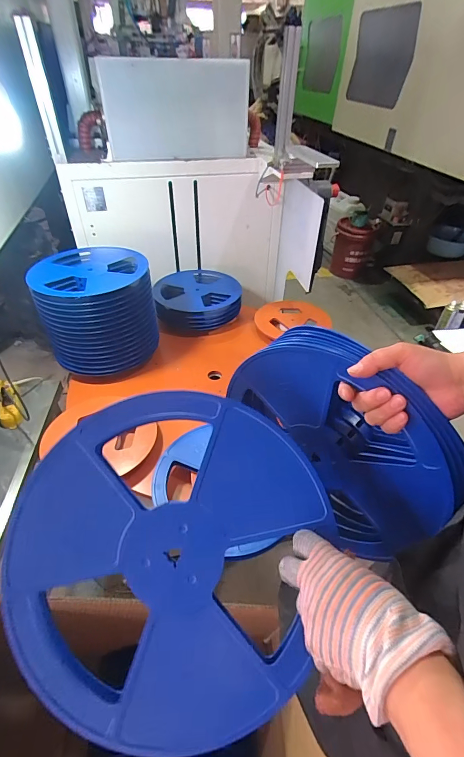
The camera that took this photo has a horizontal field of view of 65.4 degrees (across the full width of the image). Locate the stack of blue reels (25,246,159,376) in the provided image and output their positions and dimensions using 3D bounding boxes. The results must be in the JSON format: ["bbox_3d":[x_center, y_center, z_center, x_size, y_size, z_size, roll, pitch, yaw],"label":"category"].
[{"bbox_3d":[-0.371,-0.198,1.046,0.286,0.261,0.272,-3,42,-6],"label":"stack of blue reels"}]

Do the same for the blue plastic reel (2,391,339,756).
[{"bbox_3d":[-0.068,0.172,0.362,0.299,0.032,0.314,14,79,3],"label":"blue plastic reel"}]

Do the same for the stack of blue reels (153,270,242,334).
[{"bbox_3d":[-0.119,-0.276,1.292,0.299,0.099,0.283,-6,43,-9],"label":"stack of blue reels"}]

